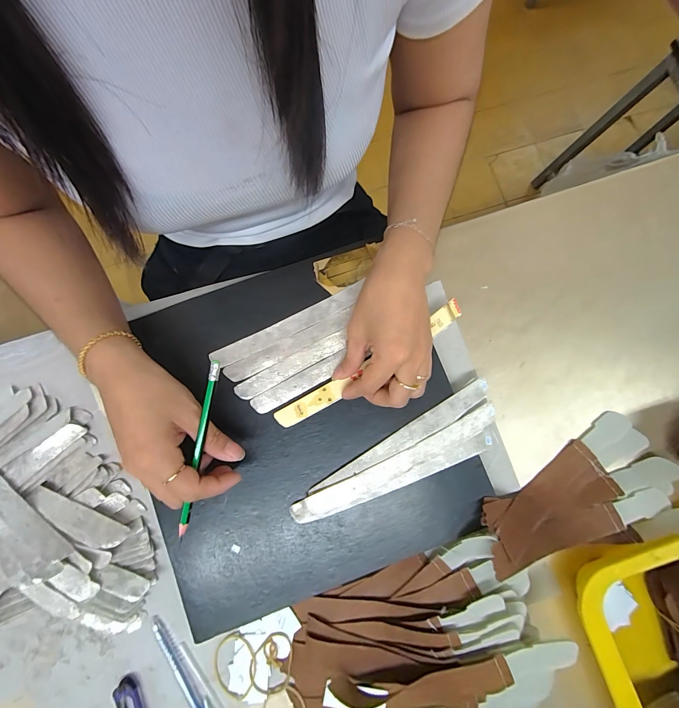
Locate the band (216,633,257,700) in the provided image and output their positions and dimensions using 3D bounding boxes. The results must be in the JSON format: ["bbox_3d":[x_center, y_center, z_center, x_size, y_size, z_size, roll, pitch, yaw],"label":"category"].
[{"bbox_3d":[-0.095,0.286,0.290,0.039,0.004,0.049,-15,80,-2],"label":"band"}]

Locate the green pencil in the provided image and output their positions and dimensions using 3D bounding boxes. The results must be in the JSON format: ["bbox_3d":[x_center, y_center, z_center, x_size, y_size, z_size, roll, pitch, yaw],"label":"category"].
[{"bbox_3d":[-0.113,0.077,0.255,0.007,0.006,0.144,11,89,2],"label":"green pencil"}]

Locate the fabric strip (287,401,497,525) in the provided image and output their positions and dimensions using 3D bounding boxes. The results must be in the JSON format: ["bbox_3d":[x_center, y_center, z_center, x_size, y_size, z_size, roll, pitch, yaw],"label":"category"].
[{"bbox_3d":[0.056,0.105,0.296,0.209,0.011,0.036,-23,80,-4],"label":"fabric strip"}]

